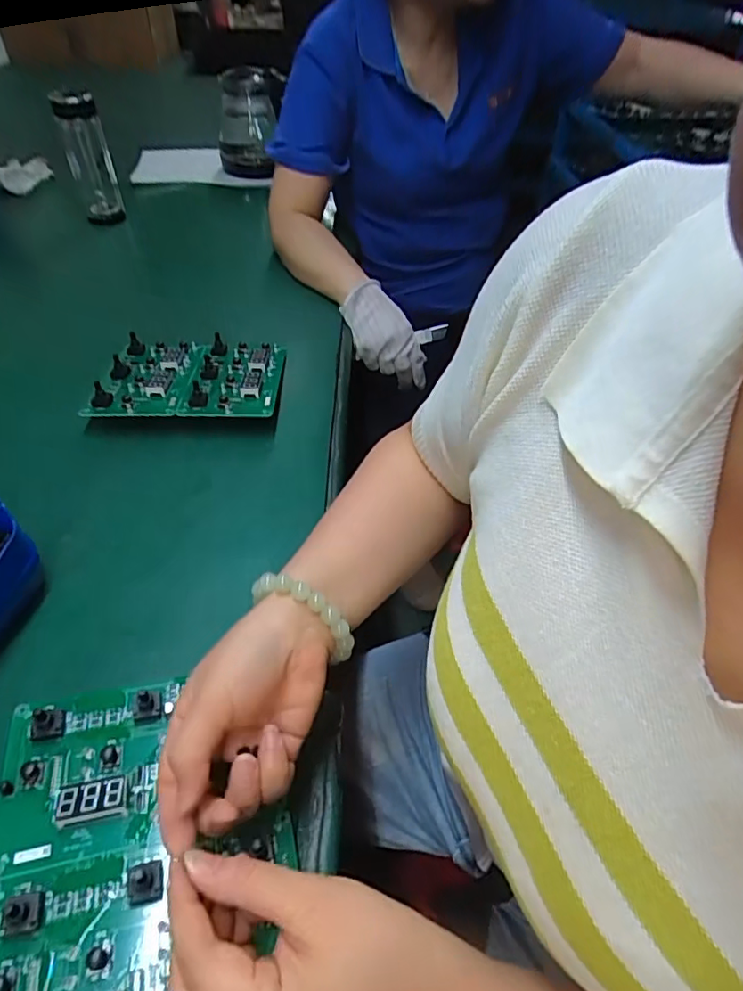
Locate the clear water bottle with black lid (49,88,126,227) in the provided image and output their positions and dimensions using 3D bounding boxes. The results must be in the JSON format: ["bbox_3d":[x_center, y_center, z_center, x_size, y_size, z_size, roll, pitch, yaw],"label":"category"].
[{"bbox_3d":[-0.482,-0.573,0.948,0.071,0.204,0.076,-16,51,-16],"label":"clear water bottle with black lid"}]

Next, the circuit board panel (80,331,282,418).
[{"bbox_3d":[-0.205,-0.142,0.645,0.193,0.034,0.155,-1,48,-3],"label":"circuit board panel"}]

